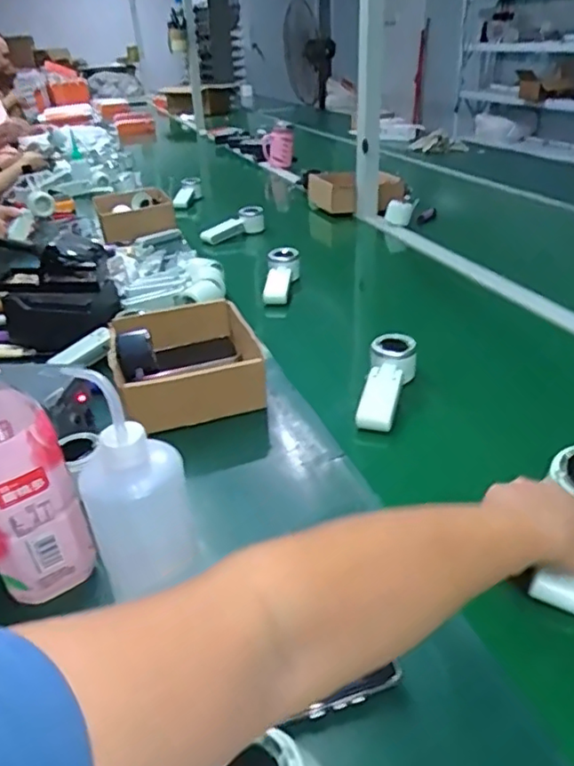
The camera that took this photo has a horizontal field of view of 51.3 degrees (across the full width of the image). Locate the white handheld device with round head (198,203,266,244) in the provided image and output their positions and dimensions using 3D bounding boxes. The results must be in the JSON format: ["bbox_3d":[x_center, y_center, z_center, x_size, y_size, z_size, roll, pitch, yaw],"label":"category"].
[{"bbox_3d":[-0.127,-0.362,1.397,0.160,0.051,0.054,-27,36,-12],"label":"white handheld device with round head"}]

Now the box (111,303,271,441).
[{"bbox_3d":[-0.133,-0.032,0.796,0.194,0.065,0.213,-13,32,-17],"label":"box"}]

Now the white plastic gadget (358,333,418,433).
[{"bbox_3d":[0.124,0.000,0.751,0.055,0.034,0.155,9,49,19],"label":"white plastic gadget"}]

